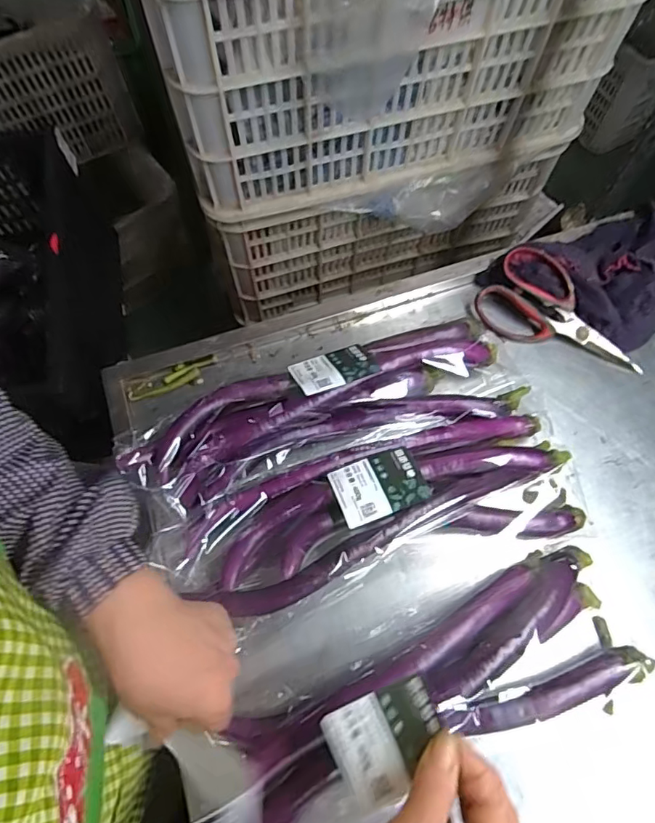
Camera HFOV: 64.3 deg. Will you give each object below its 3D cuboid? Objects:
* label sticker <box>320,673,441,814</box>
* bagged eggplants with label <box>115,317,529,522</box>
[{"bbox_3d":[0.038,0.215,0.336,0.077,0.011,0.060,-32,69,12],"label":"label sticker"},{"bbox_3d":[0.001,-0.003,0.523,0.386,0.053,0.115,-18,70,-6],"label":"bagged eggplants with label"}]

